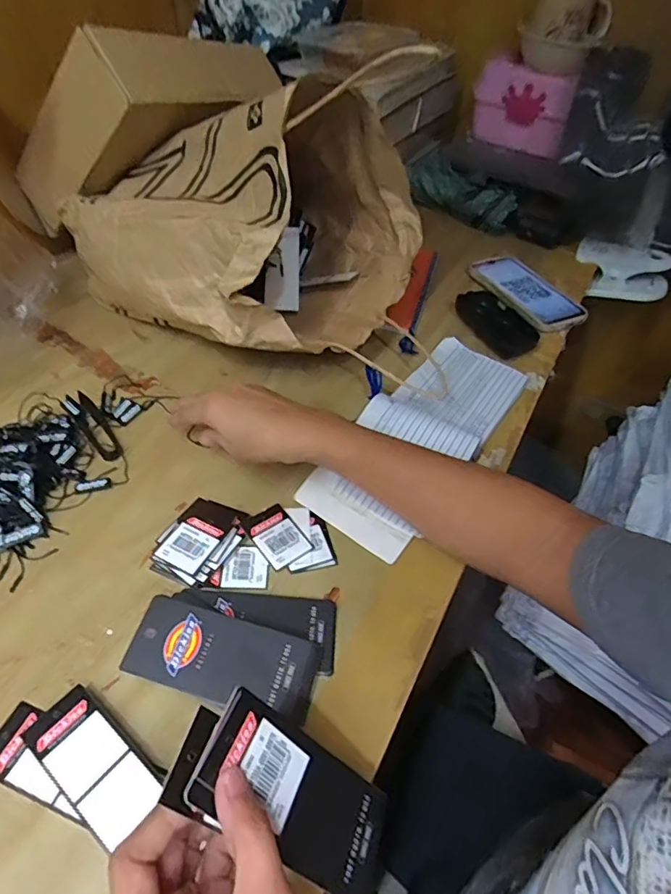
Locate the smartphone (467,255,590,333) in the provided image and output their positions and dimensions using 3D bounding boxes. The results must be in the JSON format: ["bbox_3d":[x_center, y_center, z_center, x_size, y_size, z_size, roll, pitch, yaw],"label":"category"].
[{"bbox_3d":[0.245,-0.205,0.667,0.089,0.008,0.159,-16,52,-20],"label":"smartphone"}]

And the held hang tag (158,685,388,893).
[{"bbox_3d":[-0.021,0.160,0.239,0.116,0.010,0.050,44,47,-17],"label":"held hang tag"}]

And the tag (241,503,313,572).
[{"bbox_3d":[-0.046,0.070,0.406,0.037,0.004,0.051,-27,60,-29],"label":"tag"}]

